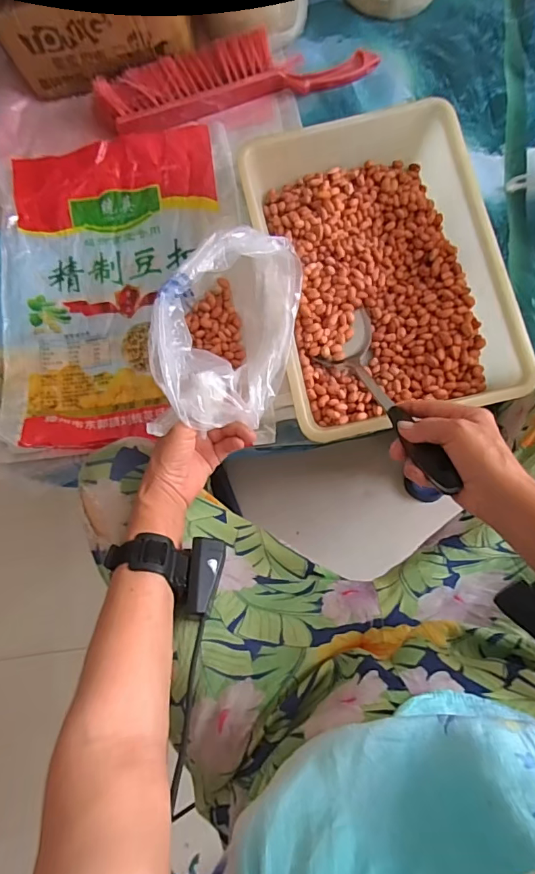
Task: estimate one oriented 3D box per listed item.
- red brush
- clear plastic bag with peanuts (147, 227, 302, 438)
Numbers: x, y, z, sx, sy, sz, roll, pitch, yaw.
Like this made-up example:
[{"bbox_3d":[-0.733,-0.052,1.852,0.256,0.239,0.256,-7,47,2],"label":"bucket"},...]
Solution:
[{"bbox_3d":[-0.047,-0.507,0.641,0.381,0.044,0.079,-14,81,1],"label":"red brush"},{"bbox_3d":[-0.044,-0.106,0.511,0.135,0.174,0.217,9,82,4],"label":"clear plastic bag with peanuts"}]

